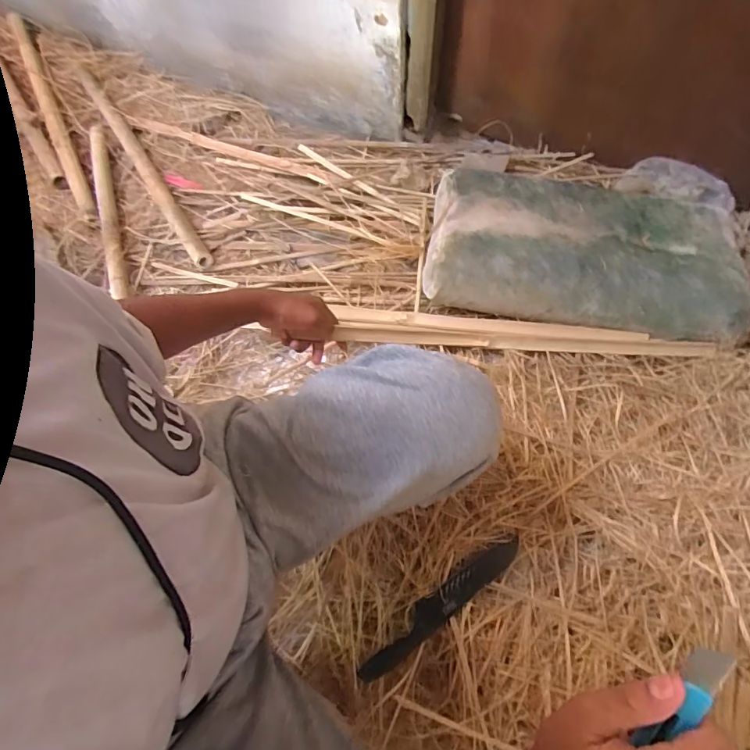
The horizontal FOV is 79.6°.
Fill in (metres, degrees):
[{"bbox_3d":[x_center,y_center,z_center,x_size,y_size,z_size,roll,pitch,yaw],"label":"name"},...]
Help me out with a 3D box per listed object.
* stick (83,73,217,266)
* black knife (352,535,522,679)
[{"bbox_3d":[-0.583,-0.539,1.095,0.043,0.057,0.748,-33,70,-10],"label":"stick"},{"bbox_3d":[0.099,0.339,0.665,0.291,0.019,0.041,-36,70,-11],"label":"black knife"}]

